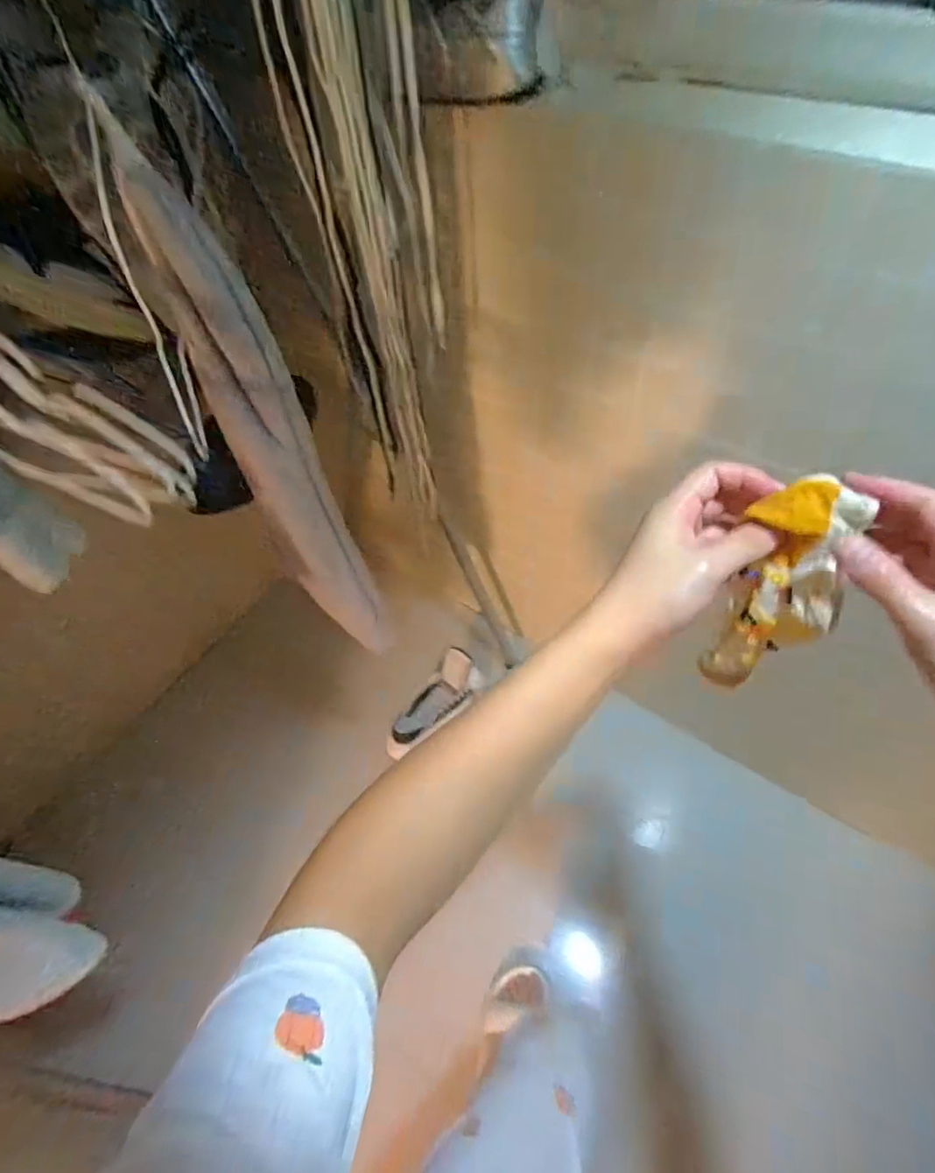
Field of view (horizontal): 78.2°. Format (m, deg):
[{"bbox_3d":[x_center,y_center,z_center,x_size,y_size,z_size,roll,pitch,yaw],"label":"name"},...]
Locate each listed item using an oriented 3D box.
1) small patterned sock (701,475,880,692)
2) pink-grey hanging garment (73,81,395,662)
[{"bbox_3d":[0.181,0.010,0.342,0.056,0.147,0.035,27,42,21],"label":"small patterned sock"},{"bbox_3d":[-0.181,-0.107,0.581,0.078,0.555,0.081,-29,59,-14],"label":"pink-grey hanging garment"}]

